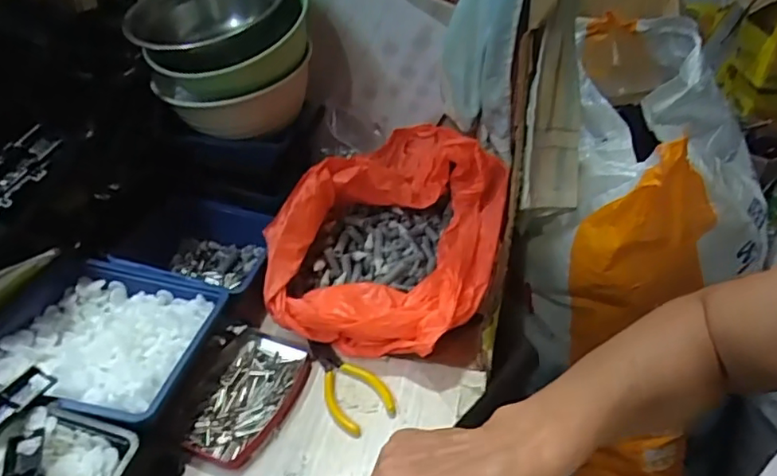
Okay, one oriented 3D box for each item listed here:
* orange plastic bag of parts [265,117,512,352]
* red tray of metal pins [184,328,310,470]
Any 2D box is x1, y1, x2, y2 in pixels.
[{"bbox_3d":[0.006,-0.017,0.578,0.211,0.119,0.264,8,39,13],"label":"orange plastic bag of parts"},{"bbox_3d":[-0.118,0.132,0.475,0.077,0.010,0.120,11,39,16],"label":"red tray of metal pins"}]

